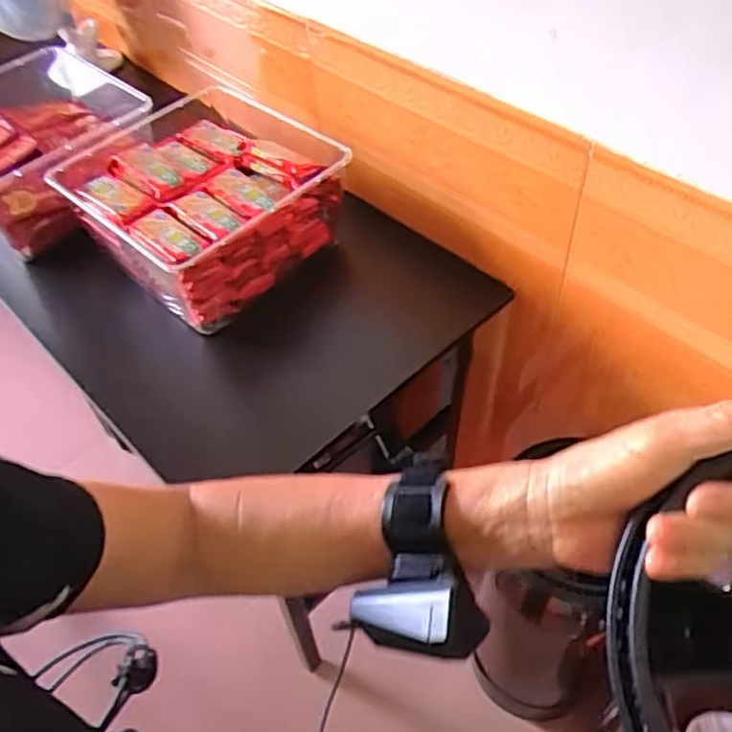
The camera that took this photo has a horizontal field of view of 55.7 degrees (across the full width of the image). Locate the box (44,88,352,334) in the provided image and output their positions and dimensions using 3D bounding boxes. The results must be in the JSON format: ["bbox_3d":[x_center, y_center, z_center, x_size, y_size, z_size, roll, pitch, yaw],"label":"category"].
[{"bbox_3d":[-0.210,-0.222,0.944,0.304,0.139,0.305,34,62,28],"label":"box"}]

